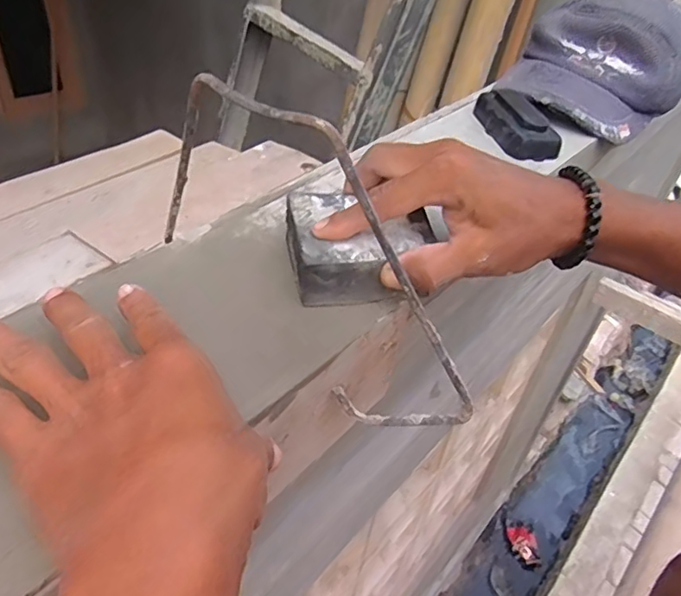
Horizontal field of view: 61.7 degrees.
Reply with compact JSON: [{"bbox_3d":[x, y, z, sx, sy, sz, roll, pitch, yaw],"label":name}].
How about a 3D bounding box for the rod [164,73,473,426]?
[{"bbox_3d":[-0.013,-0.005,0.279,0.117,0.207,0.012,-19,27,36],"label":"rod"}]

